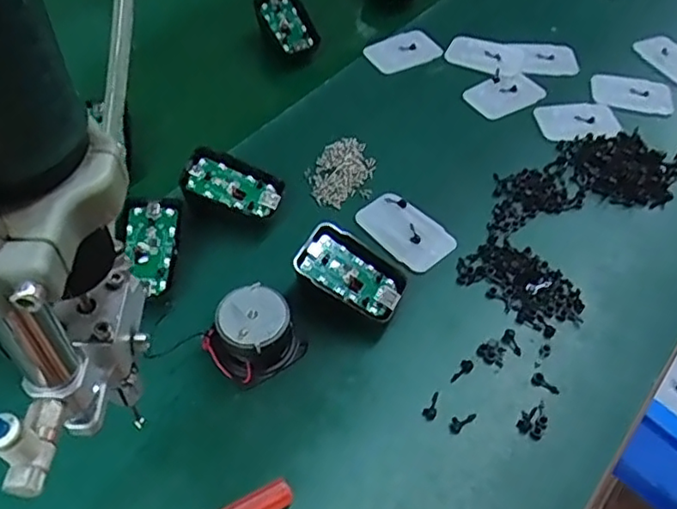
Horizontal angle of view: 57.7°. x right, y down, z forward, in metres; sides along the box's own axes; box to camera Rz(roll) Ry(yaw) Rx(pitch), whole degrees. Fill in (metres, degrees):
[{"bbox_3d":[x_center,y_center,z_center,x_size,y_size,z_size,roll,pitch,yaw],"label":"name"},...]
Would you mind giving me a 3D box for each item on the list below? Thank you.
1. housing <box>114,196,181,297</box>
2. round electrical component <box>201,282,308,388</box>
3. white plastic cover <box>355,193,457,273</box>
[{"bbox_3d":[-0.129,-0.007,0.412,0.041,0.008,0.067,3,71,-1],"label":"housing"},{"bbox_3d":[-0.052,0.049,0.381,0.048,0.034,0.050,36,61,23],"label":"round electrical component"},{"bbox_3d":[0.050,-0.018,0.458,0.046,0.004,0.069,-35,62,-24],"label":"white plastic cover"}]

